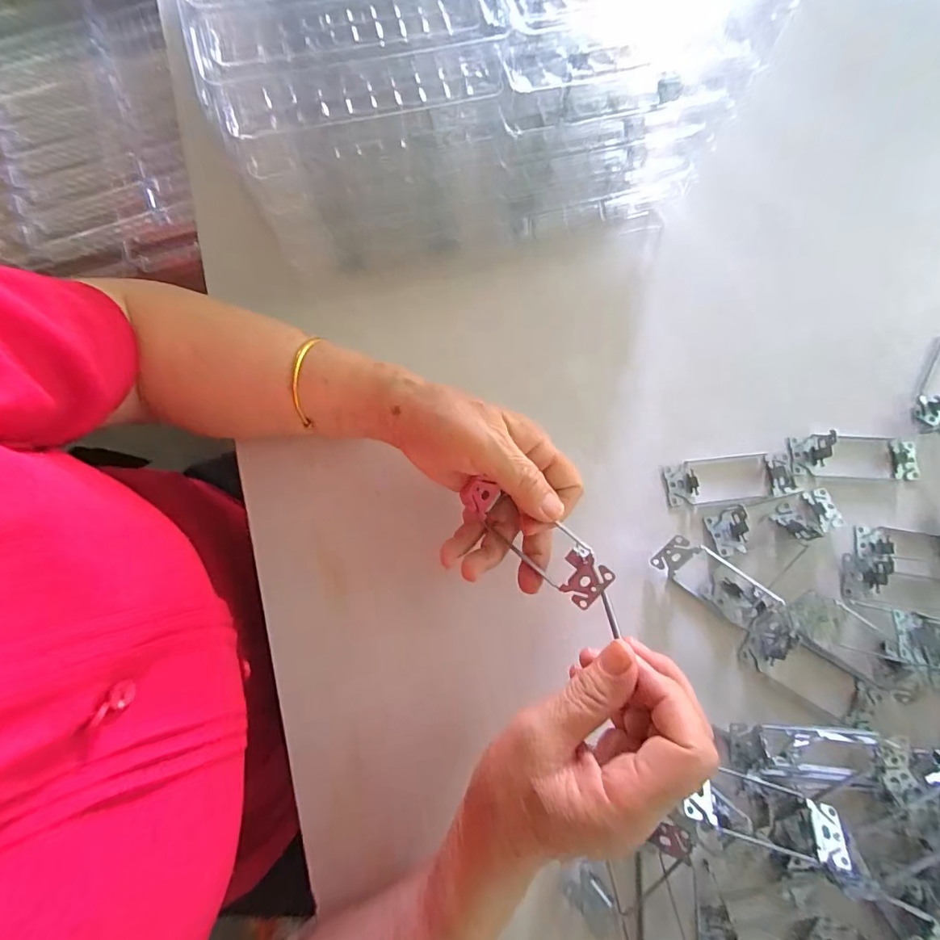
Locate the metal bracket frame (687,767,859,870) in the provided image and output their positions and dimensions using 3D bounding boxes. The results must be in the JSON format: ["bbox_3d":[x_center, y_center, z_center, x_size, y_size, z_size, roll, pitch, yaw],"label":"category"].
[{"bbox_3d":[0.190,0.230,0.309,0.109,0.025,0.040,17,46,1],"label":"metal bracket frame"}]

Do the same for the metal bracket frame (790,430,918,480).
[{"bbox_3d":[0.319,-0.013,0.376,0.106,0.022,0.037,1,77,-2],"label":"metal bracket frame"}]

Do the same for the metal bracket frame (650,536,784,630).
[{"bbox_3d":[0.186,0.082,0.349,0.090,0.026,0.035,36,79,6],"label":"metal bracket frame"}]

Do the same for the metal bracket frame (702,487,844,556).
[{"bbox_3d":[0.243,0.039,0.362,0.105,0.020,0.035,-12,78,-4],"label":"metal bracket frame"}]

